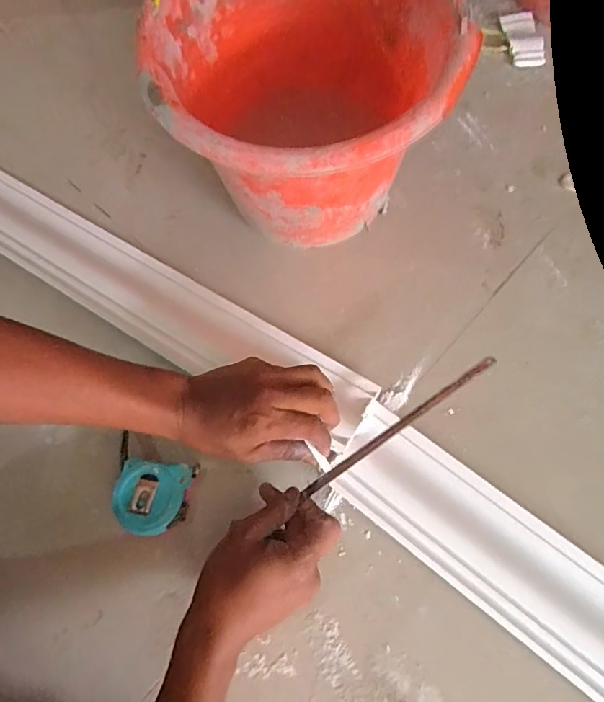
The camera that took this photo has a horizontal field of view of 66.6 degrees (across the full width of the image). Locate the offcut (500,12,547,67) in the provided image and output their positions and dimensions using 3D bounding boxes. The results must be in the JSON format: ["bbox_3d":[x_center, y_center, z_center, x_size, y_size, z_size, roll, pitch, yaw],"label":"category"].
[{"bbox_3d":[0.308,-0.439,0.645,0.044,0.013,0.098,-5,69,1],"label":"offcut"}]

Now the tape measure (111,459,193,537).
[{"bbox_3d":[-0.136,0.135,0.424,0.065,0.036,0.062,5,69,5],"label":"tape measure"}]

